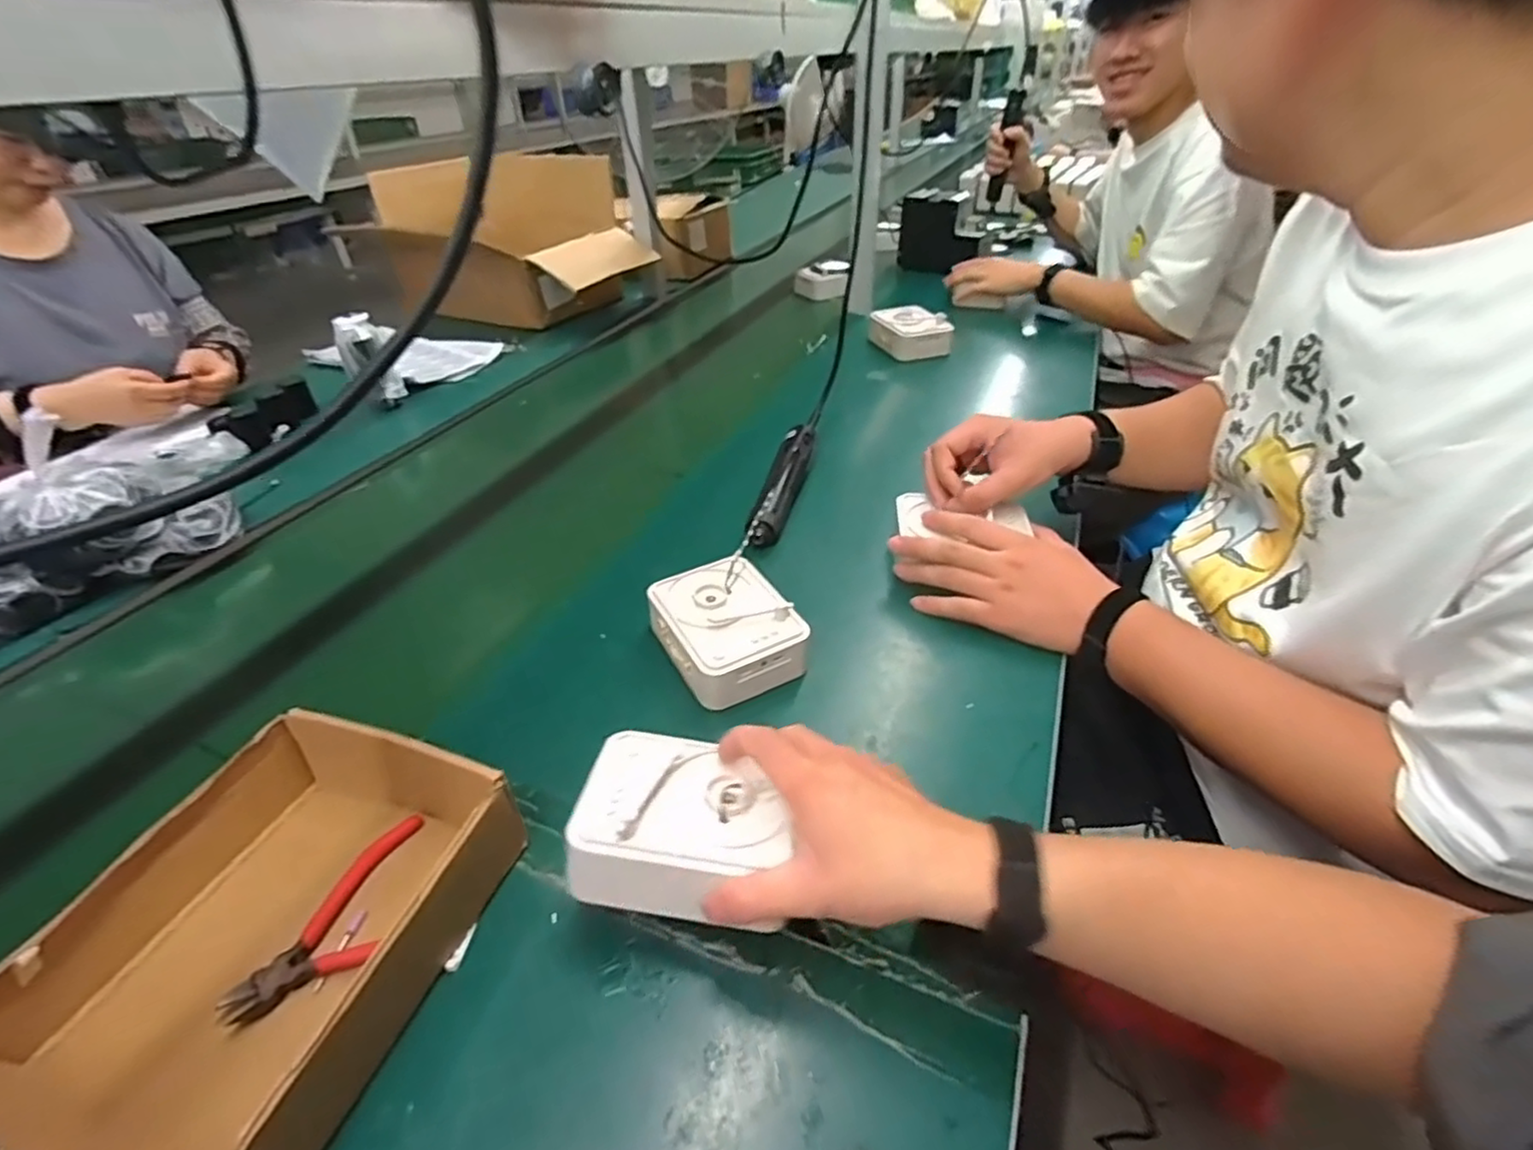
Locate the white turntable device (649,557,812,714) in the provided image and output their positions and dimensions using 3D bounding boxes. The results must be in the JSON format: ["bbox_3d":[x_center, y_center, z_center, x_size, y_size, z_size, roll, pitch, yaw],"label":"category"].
[{"bbox_3d":[-0.031,0.047,0.575,0.105,0.055,0.127,-23,42,-24],"label":"white turntable device"}]

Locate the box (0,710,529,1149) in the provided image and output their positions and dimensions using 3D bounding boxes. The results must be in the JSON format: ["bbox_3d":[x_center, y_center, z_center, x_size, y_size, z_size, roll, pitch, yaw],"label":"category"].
[{"bbox_3d":[-0.273,0.194,0.371,0.184,0.080,0.211,9,39,15],"label":"box"}]

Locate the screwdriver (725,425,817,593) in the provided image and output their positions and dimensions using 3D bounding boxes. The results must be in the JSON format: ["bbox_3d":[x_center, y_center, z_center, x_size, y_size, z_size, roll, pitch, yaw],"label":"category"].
[{"bbox_3d":[0.010,-0.085,0.739,0.042,0.044,0.263,9,39,15],"label":"screwdriver"}]

